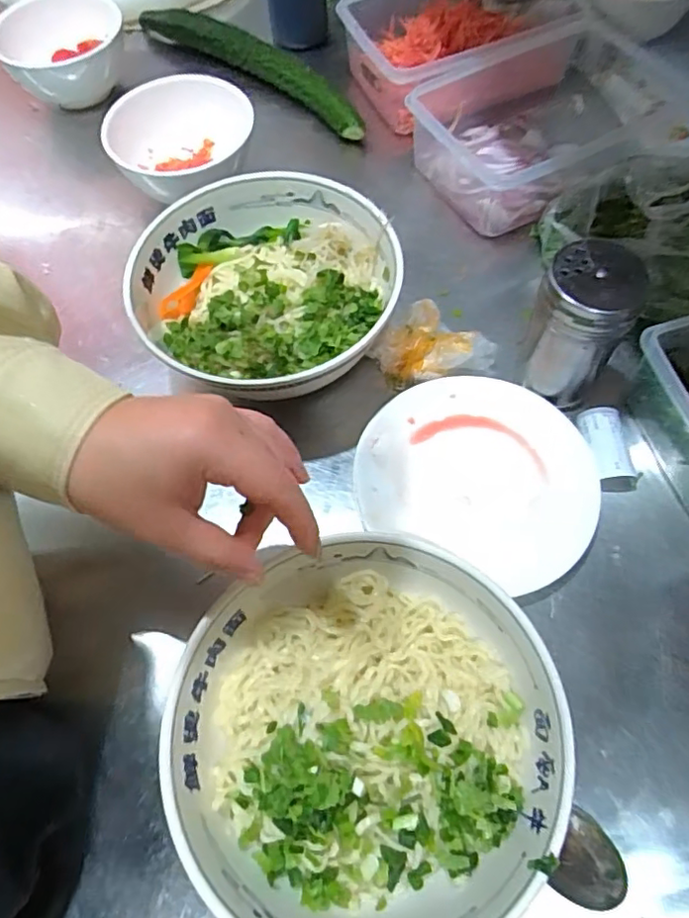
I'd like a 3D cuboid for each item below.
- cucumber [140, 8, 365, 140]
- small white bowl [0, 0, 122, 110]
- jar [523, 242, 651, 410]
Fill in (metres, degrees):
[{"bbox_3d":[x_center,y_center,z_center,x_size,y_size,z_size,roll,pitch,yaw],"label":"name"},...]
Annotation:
[{"bbox_3d":[-0.101,-0.435,0.651,0.324,0.038,0.033,38,66,18],"label":"cucumber"},{"bbox_3d":[-0.309,-0.452,0.650,0.132,0.066,0.120,1,61,-1],"label":"small white bowl"},{"bbox_3d":[0.163,-0.092,0.422,0.061,0.117,0.056,-1,65,1],"label":"jar"}]

